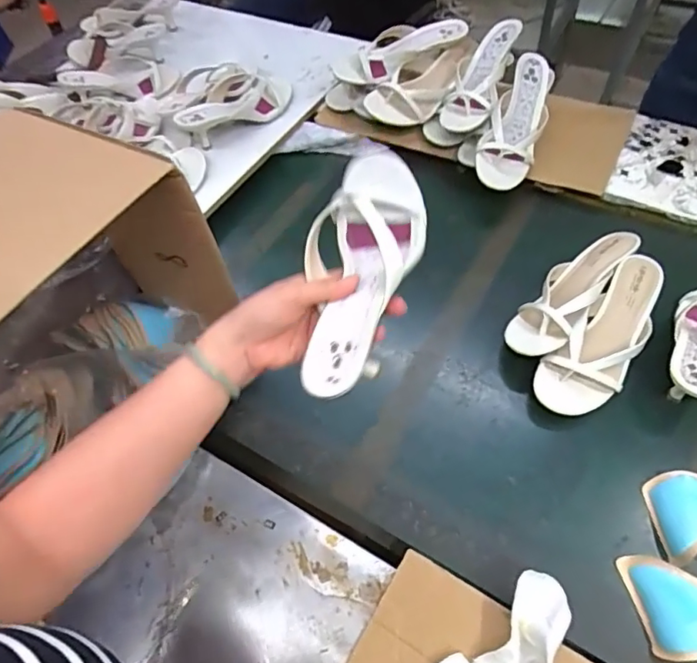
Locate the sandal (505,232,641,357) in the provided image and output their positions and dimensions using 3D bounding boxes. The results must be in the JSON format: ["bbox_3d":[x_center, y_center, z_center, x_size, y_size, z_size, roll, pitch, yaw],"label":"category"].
[{"bbox_3d":[0.292,-0.054,0.701,0.075,0.065,0.238,35,66,25],"label":"sandal"}]

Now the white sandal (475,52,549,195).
[{"bbox_3d":[0.274,-0.351,0.870,0.092,0.068,0.270,12,58,13],"label":"white sandal"}]

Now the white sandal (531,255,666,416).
[{"bbox_3d":[0.328,0.008,0.664,0.085,0.055,0.233,38,67,25],"label":"white sandal"}]

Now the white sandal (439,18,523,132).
[{"bbox_3d":[0.236,-0.456,0.926,0.097,0.050,0.243,20,73,17],"label":"white sandal"}]

